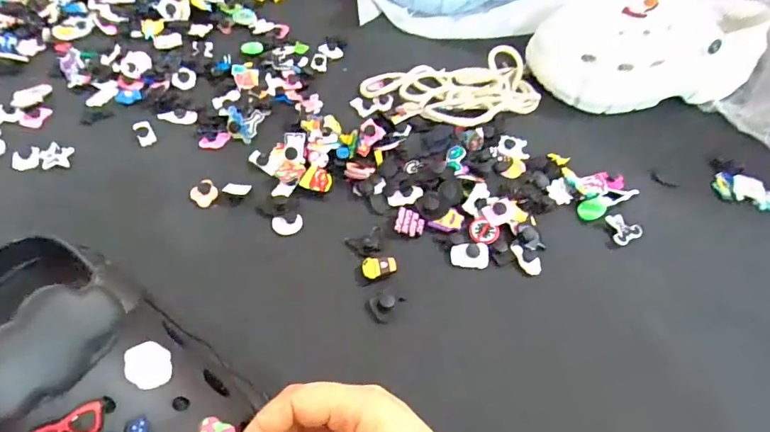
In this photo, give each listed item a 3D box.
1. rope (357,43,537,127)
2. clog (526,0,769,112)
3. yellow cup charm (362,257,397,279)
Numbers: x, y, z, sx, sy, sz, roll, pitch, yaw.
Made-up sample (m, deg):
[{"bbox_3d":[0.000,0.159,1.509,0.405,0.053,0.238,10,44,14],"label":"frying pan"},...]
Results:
[{"bbox_3d":[0.074,-0.136,0.519,0.181,0.019,0.099,-8,54,-12],"label":"rope"},{"bbox_3d":[0.282,-0.185,0.519,0.235,0.096,0.100,-3,56,-6],"label":"clog"},{"bbox_3d":[-0.004,0.040,0.383,0.027,0.005,0.018,-1,53,-7],"label":"yellow cup charm"}]

